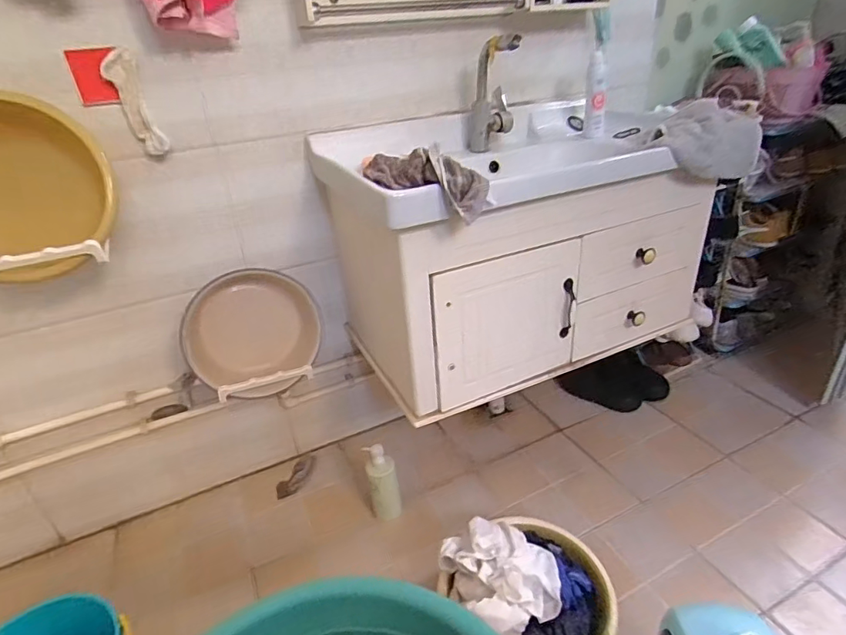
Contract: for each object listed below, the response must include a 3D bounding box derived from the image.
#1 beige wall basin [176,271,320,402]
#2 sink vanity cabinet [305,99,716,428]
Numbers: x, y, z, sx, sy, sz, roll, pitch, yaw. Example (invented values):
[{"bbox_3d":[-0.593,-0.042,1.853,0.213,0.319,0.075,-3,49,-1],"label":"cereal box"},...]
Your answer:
[{"bbox_3d":[-0.371,0.036,1.065,0.289,0.270,0.105,-13,17,-9],"label":"beige wall basin"},{"bbox_3d":[0.227,-0.188,1.130,0.800,0.497,0.477,-17,32,-21],"label":"sink vanity cabinet"}]

